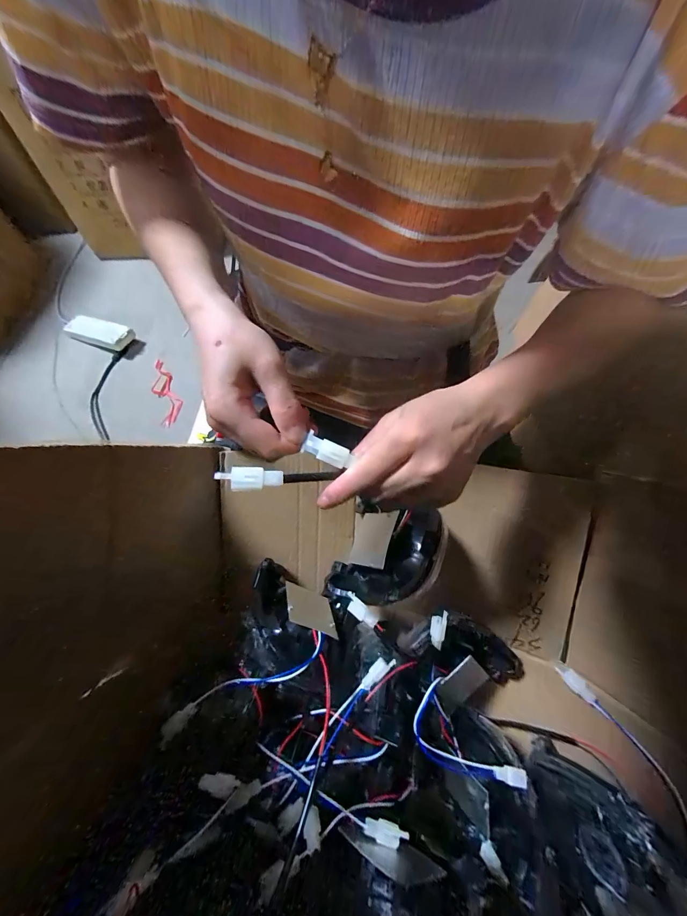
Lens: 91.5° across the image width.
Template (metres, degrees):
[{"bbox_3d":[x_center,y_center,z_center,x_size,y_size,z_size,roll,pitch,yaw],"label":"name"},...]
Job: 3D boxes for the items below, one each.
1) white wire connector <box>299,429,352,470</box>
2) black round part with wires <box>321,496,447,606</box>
[{"bbox_3d":[-0.010,-0.005,0.207,0.028,0.007,0.013,26,65,-3],"label":"white wire connector"},{"bbox_3d":[0.045,0.104,0.352,0.060,0.140,0.102,30,69,-32],"label":"black round part with wires"}]

